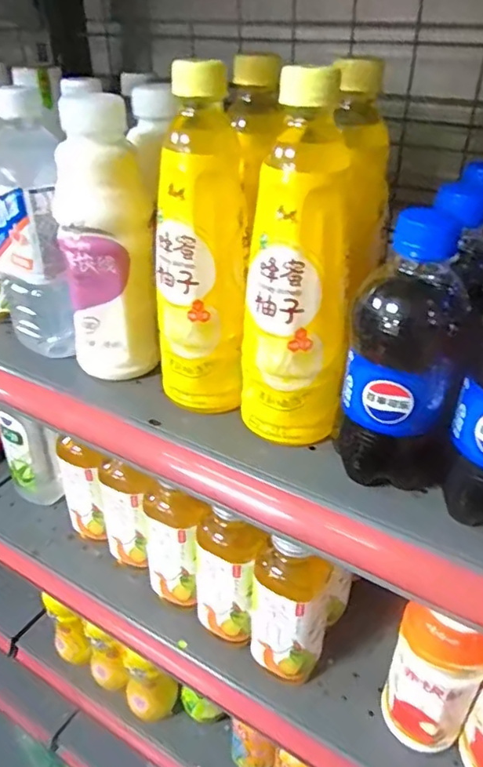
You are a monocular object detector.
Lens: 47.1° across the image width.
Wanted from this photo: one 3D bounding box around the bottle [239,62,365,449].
[{"bbox_3d":[0.037,-0.068,0.335,0.063,0.207,0.064,6,34,8],"label":"bottle"}]

